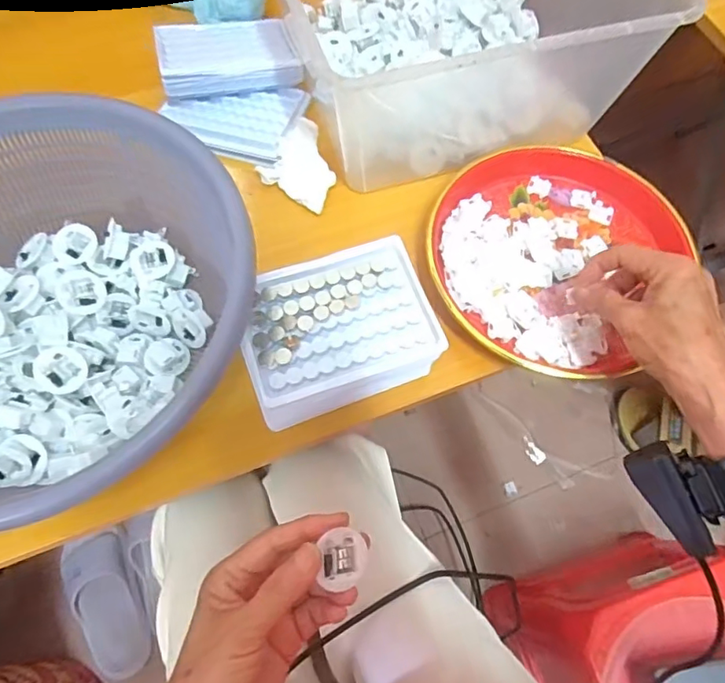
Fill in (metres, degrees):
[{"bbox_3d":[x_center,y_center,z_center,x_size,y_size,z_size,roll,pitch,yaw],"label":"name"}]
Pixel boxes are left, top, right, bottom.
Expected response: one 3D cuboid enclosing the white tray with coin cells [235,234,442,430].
[{"bbox_3d":[-0.019,-0.002,0.401,0.138,0.064,0.108,-17,68,-8],"label":"white tray with coin cells"}]

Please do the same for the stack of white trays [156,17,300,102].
[{"bbox_3d":[-0.128,-0.276,0.516,0.129,0.026,0.096,-9,68,-5],"label":"stack of white trays"}]

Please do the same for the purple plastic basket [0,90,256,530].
[{"bbox_3d":[-0.212,-0.020,0.368,0.275,0.106,0.262,0,67,-1],"label":"purple plastic basket"}]

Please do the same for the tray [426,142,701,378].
[{"bbox_3d":[0.161,-0.086,0.462,0.192,0.028,0.216,30,70,11],"label":"tray"}]

